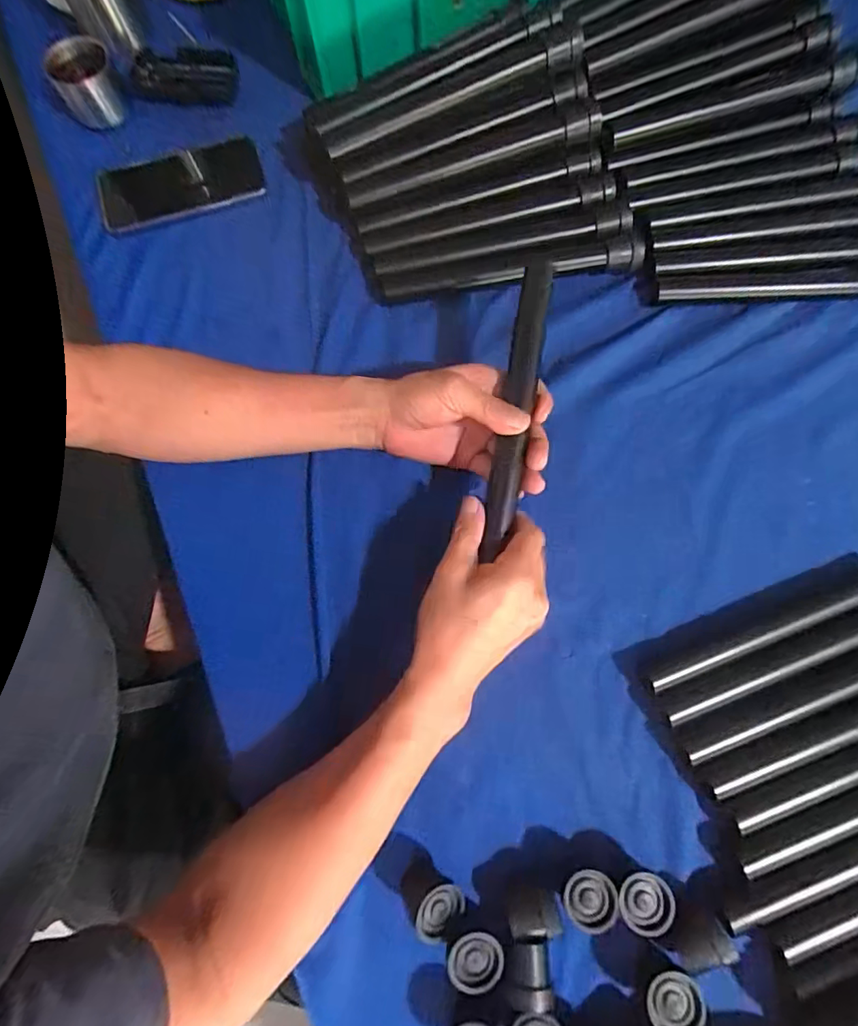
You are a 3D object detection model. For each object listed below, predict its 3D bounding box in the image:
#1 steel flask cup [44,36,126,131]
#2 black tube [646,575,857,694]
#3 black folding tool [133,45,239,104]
[{"bbox_3d":[-0.341,-0.429,0.512,0.061,0.048,0.052,-28,76,-6],"label":"steel flask cup"},{"bbox_3d":[0.272,0.089,0.400,0.224,0.019,0.023,-22,76,-5],"label":"black tube"},{"bbox_3d":[-0.261,-0.475,0.552,0.107,0.026,0.055,3,75,2],"label":"black folding tool"}]

